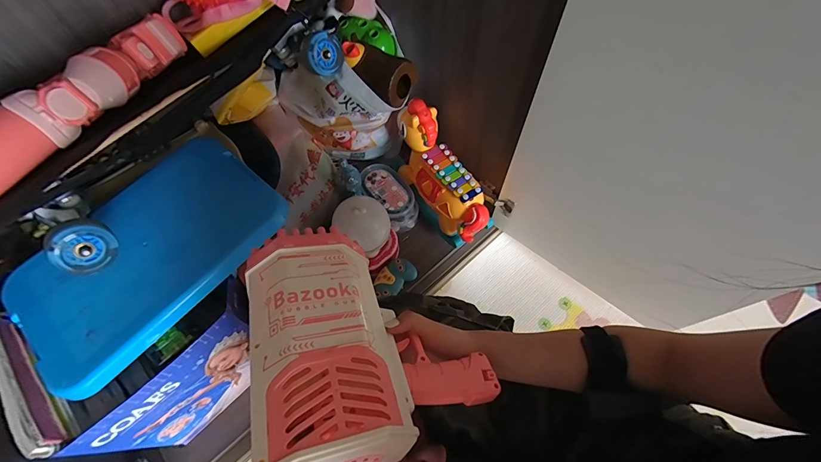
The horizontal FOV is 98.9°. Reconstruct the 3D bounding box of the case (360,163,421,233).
[{"bbox_3d":[-0.048,-0.080,0.828,0.090,0.084,0.146,-31,65,-14],"label":"case"}]

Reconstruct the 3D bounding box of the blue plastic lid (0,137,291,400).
[{"bbox_3d":[-0.380,0.025,0.523,0.214,0.053,0.355,36,69,19],"label":"blue plastic lid"}]

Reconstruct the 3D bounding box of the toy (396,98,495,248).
[{"bbox_3d":[0.068,-0.108,0.741,0.089,0.229,0.255,-34,66,-15],"label":"toy"}]

